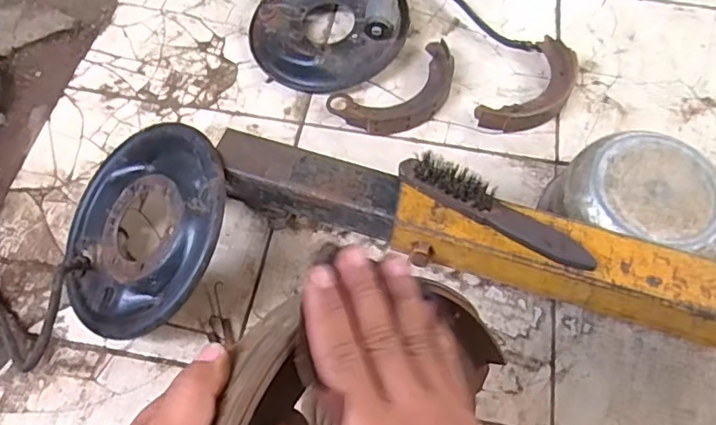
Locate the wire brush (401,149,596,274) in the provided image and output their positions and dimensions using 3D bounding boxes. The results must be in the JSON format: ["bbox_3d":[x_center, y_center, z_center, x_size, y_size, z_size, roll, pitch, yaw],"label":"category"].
[{"bbox_3d":[0.150,0.001,0.626,0.226,0.048,0.036,30,65,15],"label":"wire brush"}]

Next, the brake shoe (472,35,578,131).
[{"bbox_3d":[0.288,-0.198,0.920,0.101,0.035,0.218,38,69,18],"label":"brake shoe"}]

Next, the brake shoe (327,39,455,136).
[{"bbox_3d":[0.074,-0.194,0.923,0.222,0.030,0.118,-30,66,-14],"label":"brake shoe"}]

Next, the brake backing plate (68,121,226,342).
[{"bbox_3d":[-0.265,0.017,0.711,0.259,0.033,0.270,-10,68,28],"label":"brake backing plate"}]

